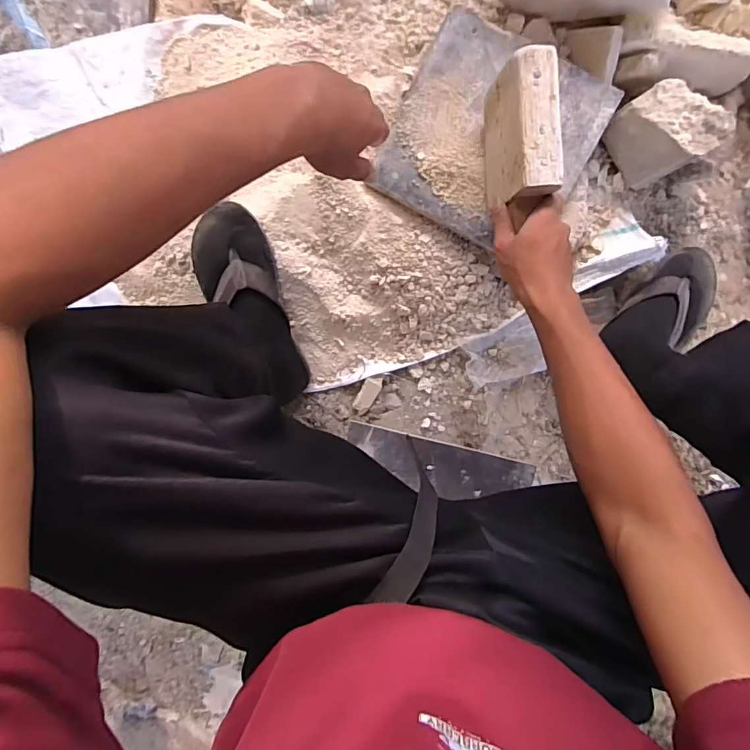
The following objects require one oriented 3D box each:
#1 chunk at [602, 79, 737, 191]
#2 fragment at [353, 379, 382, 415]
[{"bbox_3d":[0.376,-0.320,0.634,0.099,0.099,0.103,-37,97,5],"label":"chunk"},{"bbox_3d":[-0.011,0.031,0.711,0.025,0.015,0.062,27,97,-4],"label":"fragment"}]

